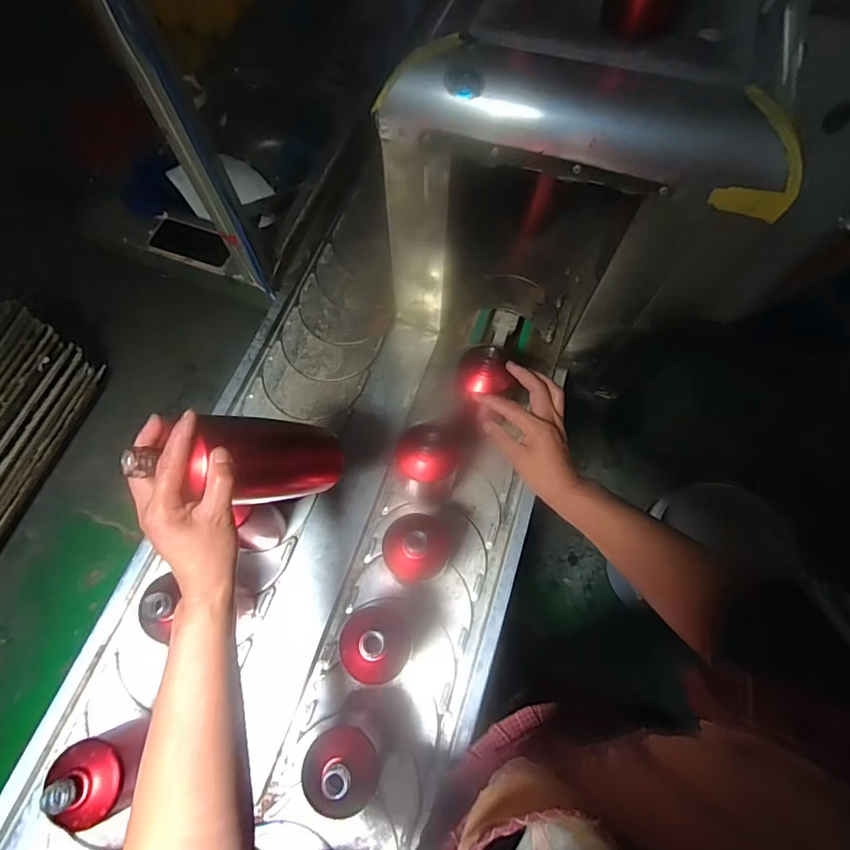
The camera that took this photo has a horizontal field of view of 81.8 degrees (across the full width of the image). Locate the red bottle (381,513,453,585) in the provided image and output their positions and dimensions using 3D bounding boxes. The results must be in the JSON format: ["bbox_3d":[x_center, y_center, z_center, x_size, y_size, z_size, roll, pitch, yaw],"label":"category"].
[{"bbox_3d":[-0.004,0.160,0.641,0.092,0.215,0.075,-28,72,-8],"label":"red bottle"}]

